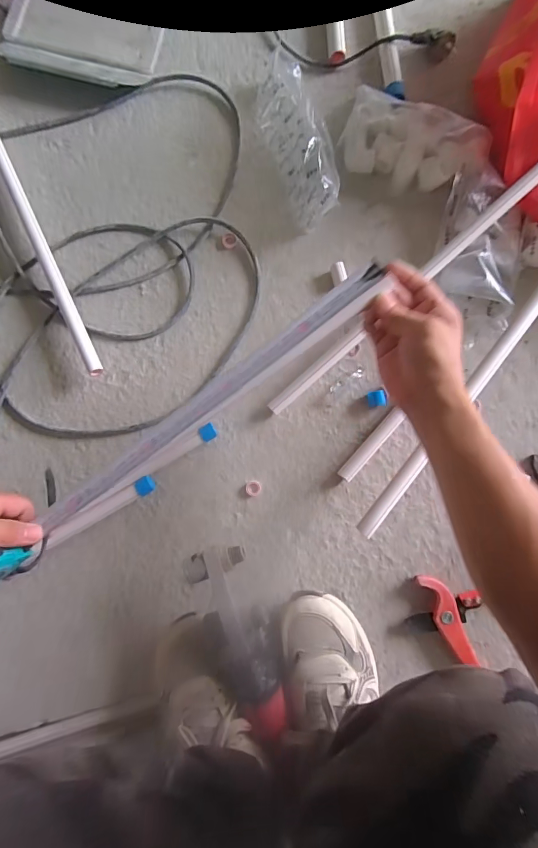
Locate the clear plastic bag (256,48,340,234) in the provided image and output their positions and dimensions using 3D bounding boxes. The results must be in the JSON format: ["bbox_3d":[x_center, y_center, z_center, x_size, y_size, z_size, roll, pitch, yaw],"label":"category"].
[{"bbox_3d":[0.041,-0.408,0.562,0.076,0.073,0.258,-21,86,-1],"label":"clear plastic bag"}]

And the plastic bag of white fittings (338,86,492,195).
[{"bbox_3d":[0.200,-0.399,0.574,0.203,0.040,0.116,29,87,3],"label":"plastic bag of white fittings"}]

